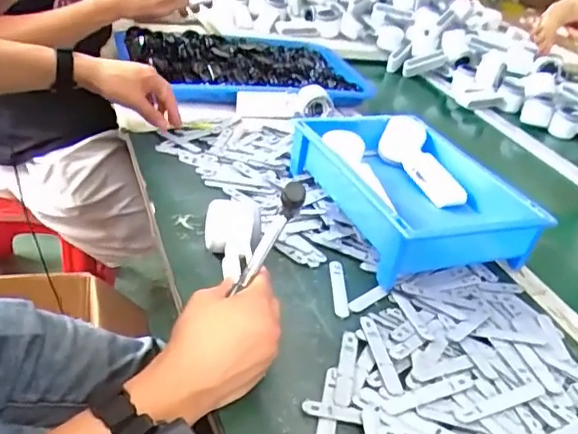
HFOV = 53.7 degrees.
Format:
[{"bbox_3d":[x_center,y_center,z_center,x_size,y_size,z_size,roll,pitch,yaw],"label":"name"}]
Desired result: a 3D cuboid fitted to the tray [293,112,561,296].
[{"bbox_3d":[0.162,-0.046,0.755,0.232,0.082,0.306,-2,34,-23],"label":"tray"}]

